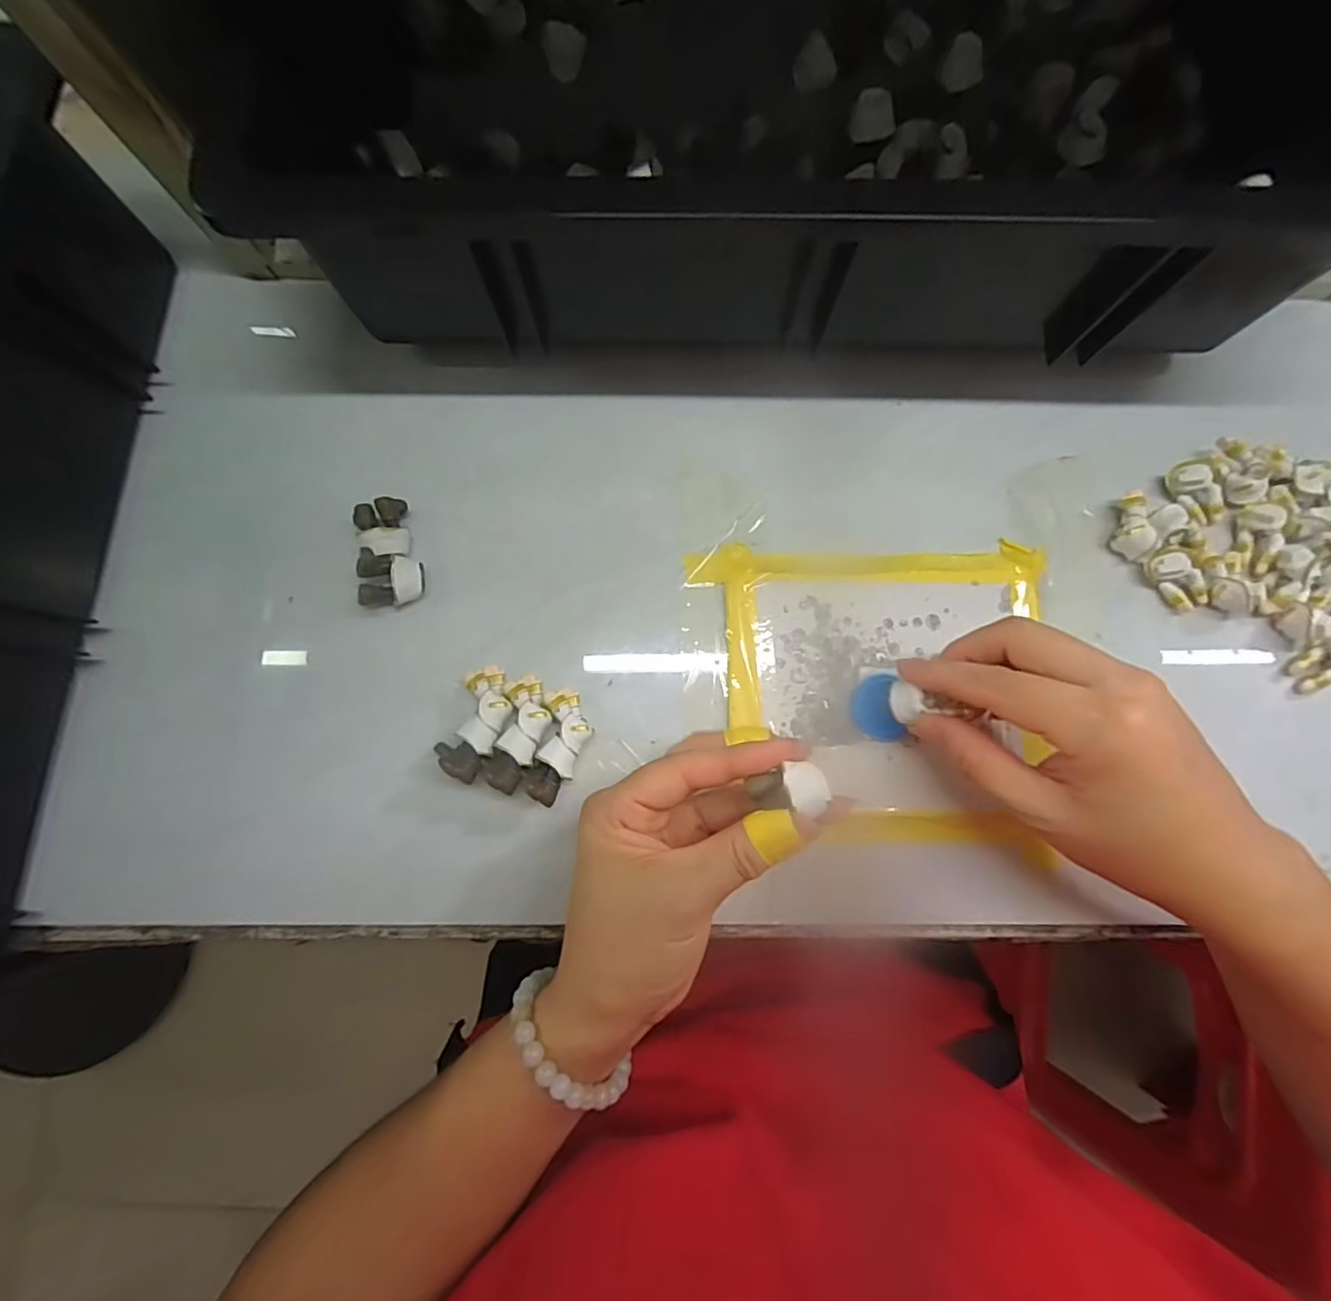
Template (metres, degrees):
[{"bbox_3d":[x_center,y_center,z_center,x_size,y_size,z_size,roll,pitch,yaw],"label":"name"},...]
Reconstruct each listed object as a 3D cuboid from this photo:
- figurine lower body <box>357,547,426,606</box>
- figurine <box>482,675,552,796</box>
[{"bbox_3d":[-0.128,-0.033,0.282,0.025,0.026,0.024,-2,82,0],"label":"figurine lower body"},{"bbox_3d":[-0.064,0.036,0.261,0.022,0.010,0.052,12,66,2],"label":"figurine"}]

